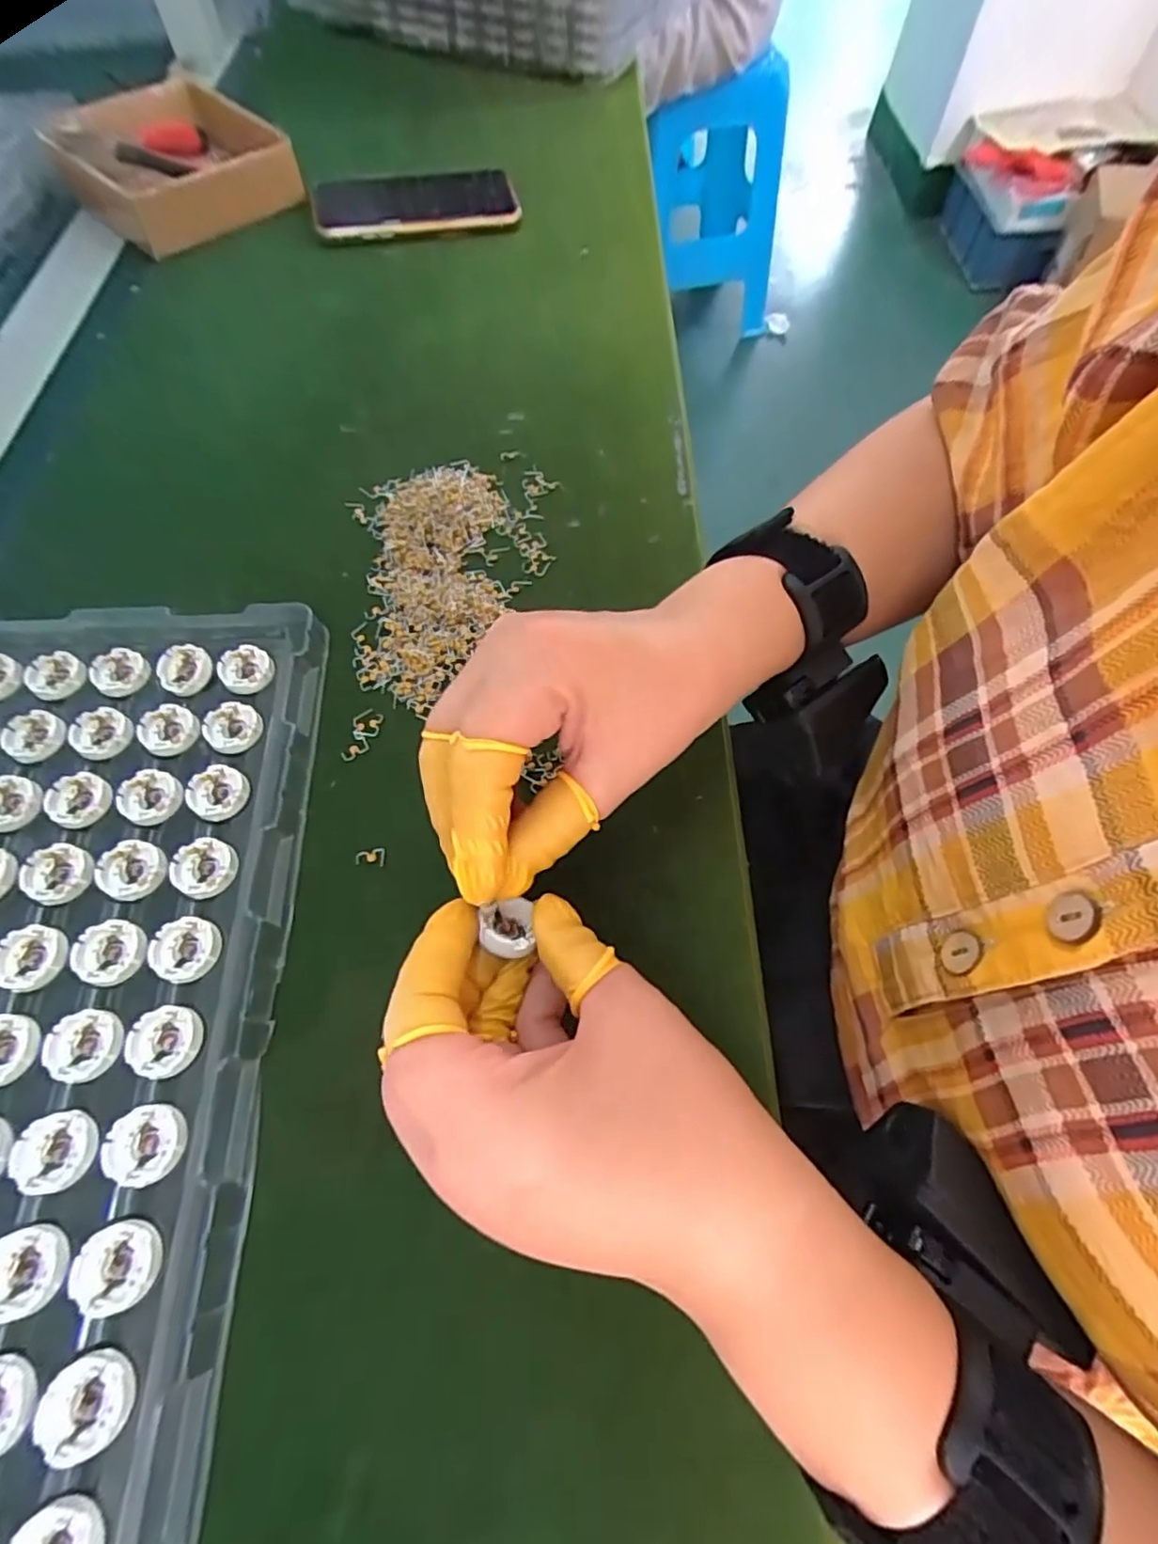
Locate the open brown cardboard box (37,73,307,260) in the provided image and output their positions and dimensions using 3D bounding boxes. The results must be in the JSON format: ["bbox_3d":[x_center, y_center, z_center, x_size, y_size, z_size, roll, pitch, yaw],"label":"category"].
[{"bbox_3d":[-0.298,-0.452,0.476,0.150,0.038,0.129,40,71,19],"label":"open brown cardboard box"}]

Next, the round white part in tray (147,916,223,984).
[{"bbox_3d":[-0.145,0.065,0.237,0.024,0.004,0.023,1,63,-2],"label":"round white part in tray"}]

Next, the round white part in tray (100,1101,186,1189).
[{"bbox_3d":[-0.141,0.121,0.208,0.023,0.004,0.023,1,63,-2],"label":"round white part in tray"}]

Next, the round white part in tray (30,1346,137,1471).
[{"bbox_3d":[-0.139,0.177,0.180,0.024,0.004,0.023,1,63,-2],"label":"round white part in tray"}]

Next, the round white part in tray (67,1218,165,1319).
[{"bbox_3d":[-0.140,0.150,0.194,0.023,0.005,0.023,-3,63,-5],"label":"round white part in tray"}]

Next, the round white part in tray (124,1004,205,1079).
[{"bbox_3d":[-0.144,0.093,0.222,0.023,0.004,0.023,1,63,-2],"label":"round white part in tray"}]

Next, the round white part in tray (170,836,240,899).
[{"bbox_3d":[-0.147,0.037,0.251,0.023,0.004,0.024,1,63,-2],"label":"round white part in tray"}]

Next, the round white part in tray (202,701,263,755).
[{"bbox_3d":[-0.151,-0.020,0.280,0.024,0.004,0.023,-10,64,-8],"label":"round white part in tray"}]

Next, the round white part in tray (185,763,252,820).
[{"bbox_3d":[-0.149,0.008,0.266,0.023,0.004,0.023,1,63,-2],"label":"round white part in tray"}]

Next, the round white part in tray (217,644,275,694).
[{"bbox_3d":[-0.152,-0.047,0.294,0.023,0.006,0.023,1,63,-2],"label":"round white part in tray"}]

